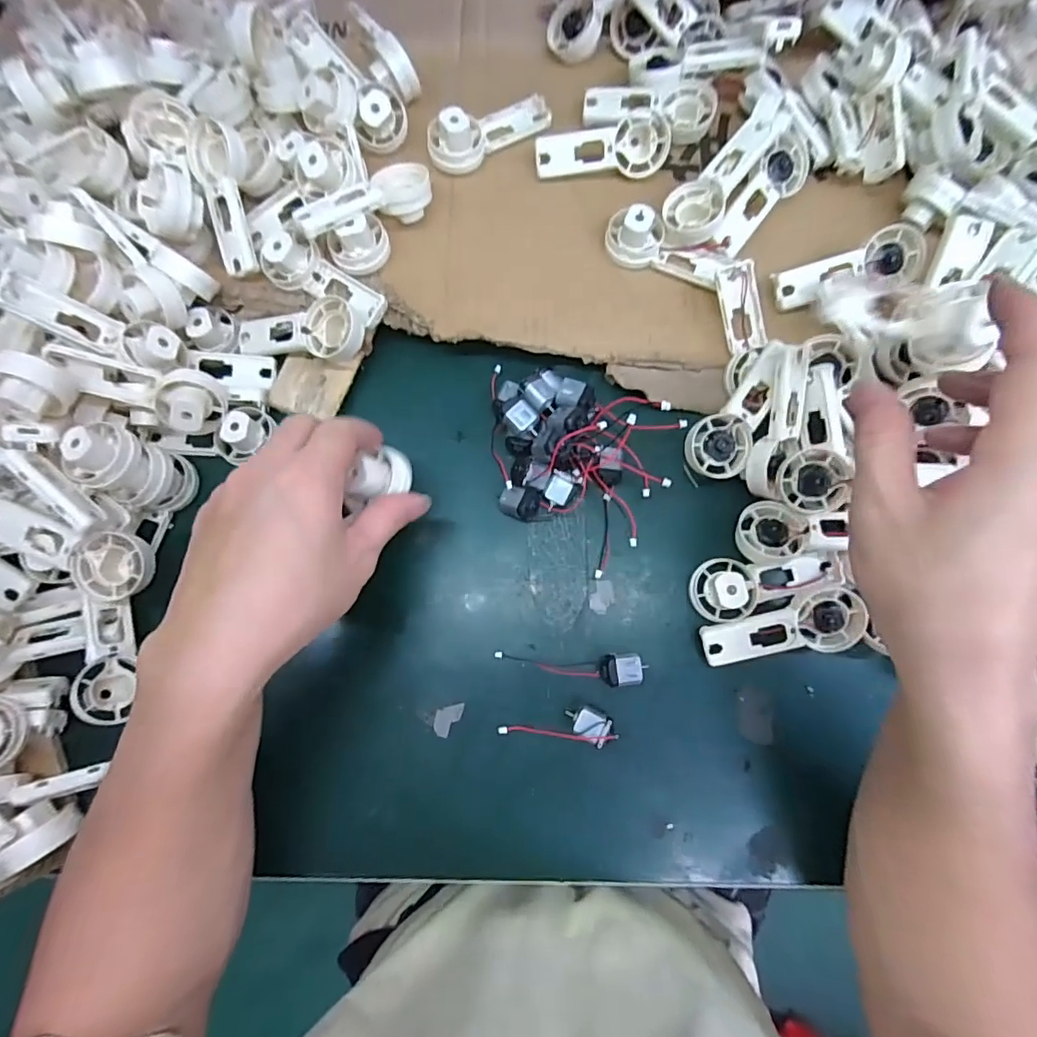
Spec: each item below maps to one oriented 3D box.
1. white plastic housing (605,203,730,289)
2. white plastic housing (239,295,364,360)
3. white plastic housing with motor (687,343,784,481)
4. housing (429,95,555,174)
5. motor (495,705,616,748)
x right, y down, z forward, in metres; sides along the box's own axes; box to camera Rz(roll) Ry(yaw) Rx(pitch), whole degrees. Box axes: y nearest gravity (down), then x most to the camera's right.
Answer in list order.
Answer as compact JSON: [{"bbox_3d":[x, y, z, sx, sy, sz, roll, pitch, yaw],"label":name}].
[{"bbox_3d":[0.100,-0.185,0.364,0.082,0.021,0.031,19,78,4],"label":"white plastic housing"},{"bbox_3d":[-0.146,-0.125,0.364,0.089,0.022,0.037,0,77,13],"label":"white plastic housing"},{"bbox_3d":[0.141,-0.068,0.345,0.039,0.022,0.088,31,101,6],"label":"white plastic housing with motor"},{"bbox_3d":[-0.019,-0.277,0.382,0.094,0.030,0.032,-30,80,-6],"label":"housing"},{"bbox_3d":[0.025,0.123,0.327,0.068,0.018,0.024,12,78,2],"label":"motor"}]

